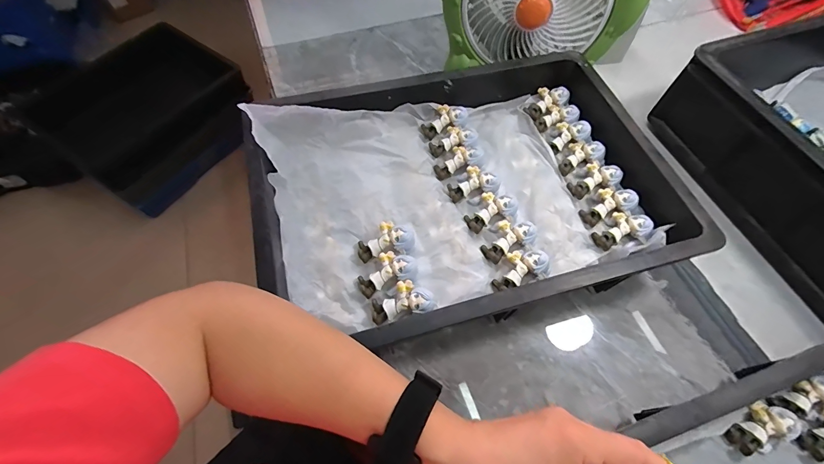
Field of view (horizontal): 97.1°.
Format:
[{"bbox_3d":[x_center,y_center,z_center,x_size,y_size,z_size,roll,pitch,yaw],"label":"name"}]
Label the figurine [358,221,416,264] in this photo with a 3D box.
[{"bbox_3d":[-0.030,0.009,0.408,0.062,0.032,0.036,-11,62,-7],"label":"figurine"}]

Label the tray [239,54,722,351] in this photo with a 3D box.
[{"bbox_3d":[0.070,-0.053,0.432,0.464,0.075,0.311,-13,63,-8],"label":"tray"}]

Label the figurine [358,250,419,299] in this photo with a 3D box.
[{"bbox_3d":[-0.027,0.043,0.388,0.064,0.020,0.038,-30,65,0],"label":"figurine"}]

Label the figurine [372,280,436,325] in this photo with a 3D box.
[{"bbox_3d":[-0.010,0.072,0.370,0.061,0.027,0.035,-12,63,-8],"label":"figurine"}]

